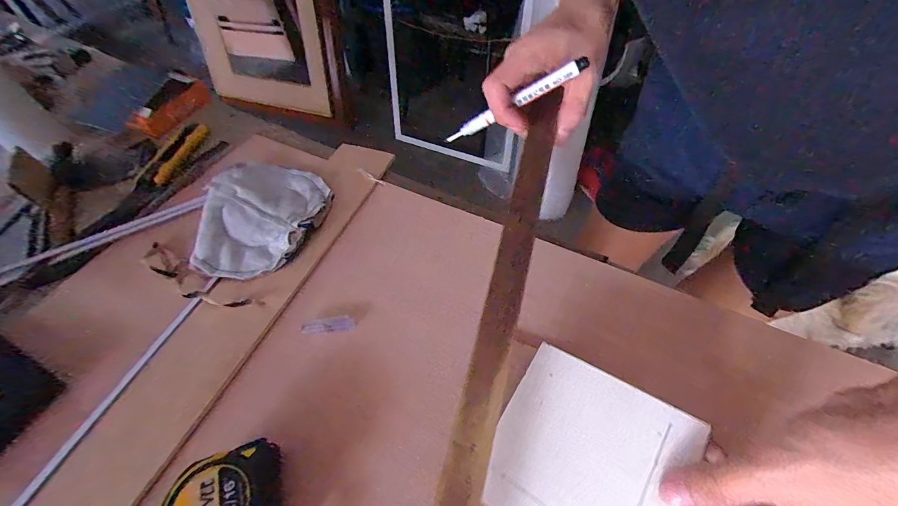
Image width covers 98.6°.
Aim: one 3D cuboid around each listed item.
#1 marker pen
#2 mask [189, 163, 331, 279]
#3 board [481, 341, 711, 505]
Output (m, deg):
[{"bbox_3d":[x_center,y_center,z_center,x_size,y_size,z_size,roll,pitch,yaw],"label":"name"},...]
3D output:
[{"bbox_3d":[0.050,-0.122,0.319,0.122,0.012,0.008,-22,48,28],"label":"marker pen"},{"bbox_3d":[-0.206,-0.042,0.410,0.126,0.020,0.149,11,55,11],"label":"mask"},{"bbox_3d":[0.084,0.129,0.243,0.108,0.006,0.111,23,68,29],"label":"board"}]

